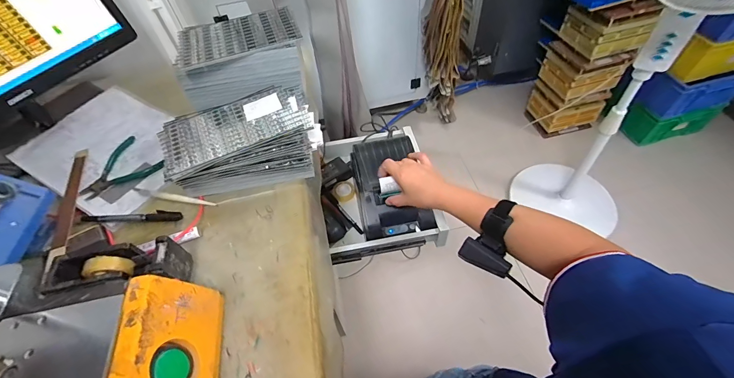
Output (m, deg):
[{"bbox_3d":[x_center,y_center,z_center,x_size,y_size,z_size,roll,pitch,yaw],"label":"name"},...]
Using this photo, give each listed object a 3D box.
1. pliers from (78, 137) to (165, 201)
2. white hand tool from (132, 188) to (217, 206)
[{"bbox_3d":[-0.404,-0.028,0.537,0.089,0.019,0.114,27,59,23],"label":"pliers"},{"bbox_3d":[-0.294,0.014,0.502,0.141,0.008,0.012,8,54,11],"label":"white hand tool"}]

